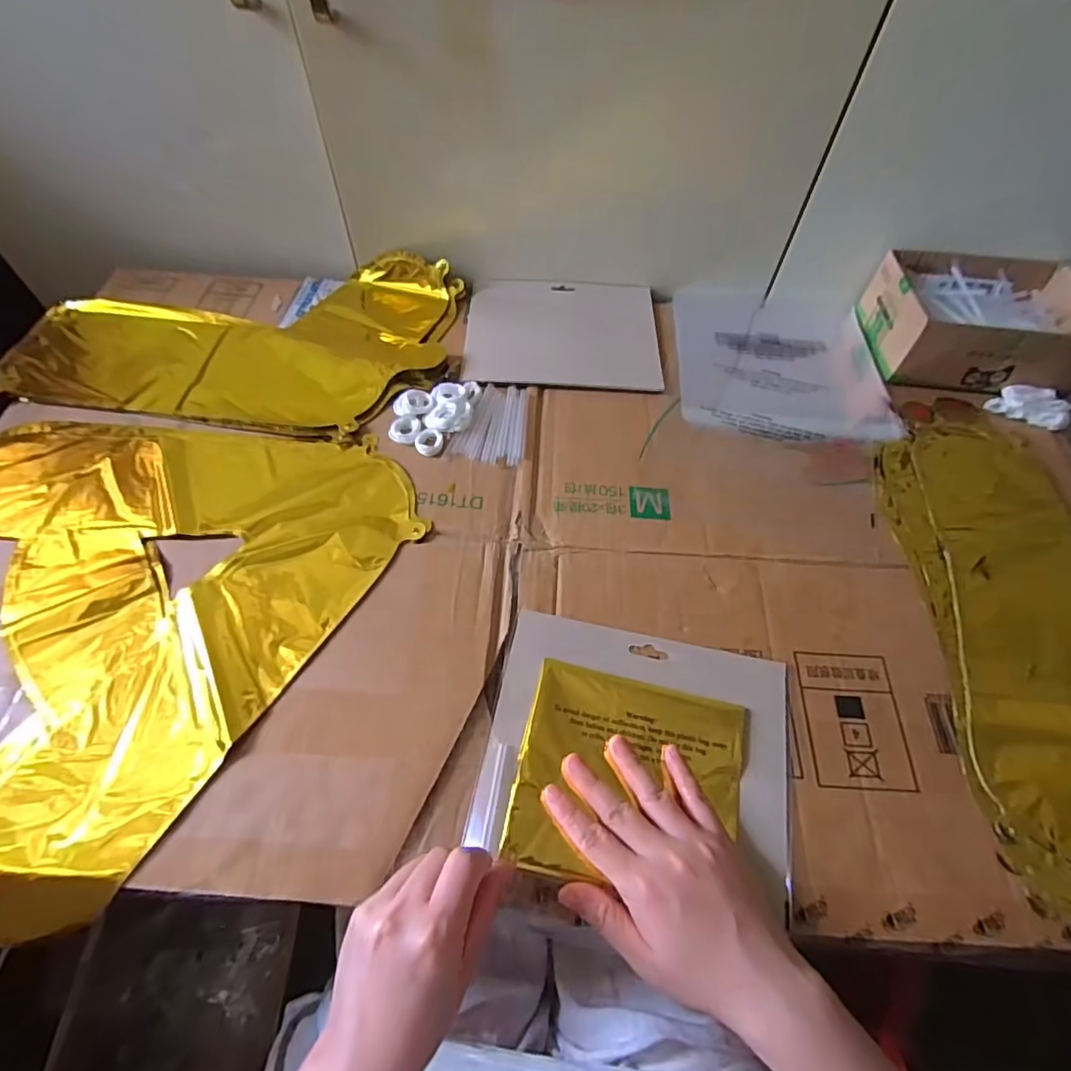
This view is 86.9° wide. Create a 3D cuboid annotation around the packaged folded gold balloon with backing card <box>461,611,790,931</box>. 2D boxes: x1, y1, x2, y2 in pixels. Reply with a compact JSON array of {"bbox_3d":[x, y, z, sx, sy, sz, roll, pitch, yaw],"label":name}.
[{"bbox_3d":[0.068,0.140,0.372,0.194,0.010,0.158,11,58,4],"label":"packaged folded gold balloon with backing card"}]

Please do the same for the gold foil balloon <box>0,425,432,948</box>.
[{"bbox_3d":[-0.319,0.018,0.419,0.356,0.008,0.364,29,62,15],"label":"gold foil balloon"}]

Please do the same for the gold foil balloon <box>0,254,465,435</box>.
[{"bbox_3d":[-0.287,-0.200,0.556,0.393,0.025,0.232,4,58,0],"label":"gold foil balloon"}]

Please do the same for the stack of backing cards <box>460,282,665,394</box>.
[{"bbox_3d":[0.028,-0.213,0.585,0.193,0.006,0.160,1,58,-2],"label":"stack of backing cards"}]

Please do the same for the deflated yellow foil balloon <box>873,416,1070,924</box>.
[{"bbox_3d":[0.387,0.072,0.414,0.201,0.008,0.407,1,58,-2],"label":"deflated yellow foil balloon"}]

